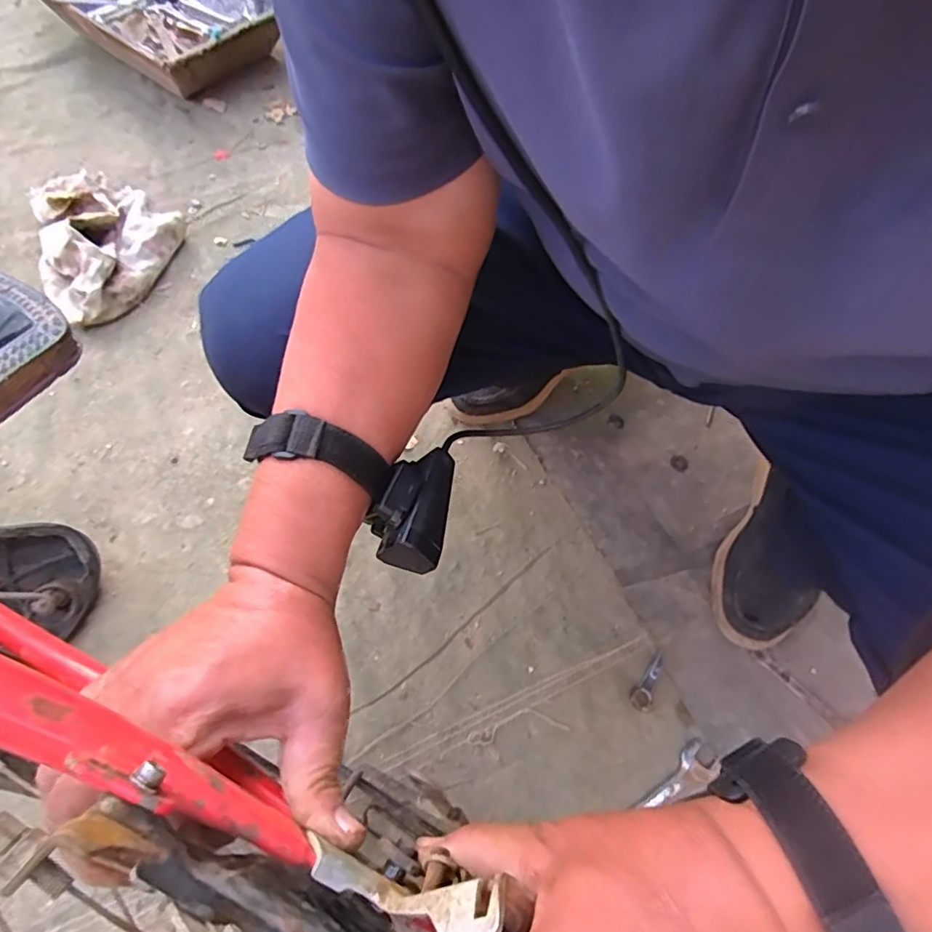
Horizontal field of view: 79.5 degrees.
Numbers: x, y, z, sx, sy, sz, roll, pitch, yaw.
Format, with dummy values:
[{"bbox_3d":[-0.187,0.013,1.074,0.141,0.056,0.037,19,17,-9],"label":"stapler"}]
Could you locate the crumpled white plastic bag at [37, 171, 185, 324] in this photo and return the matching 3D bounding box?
[{"bbox_3d":[-0.511,-0.332,0.779,0.196,0.074,0.259,-32,68,-17],"label":"crumpled white plastic bag"}]

